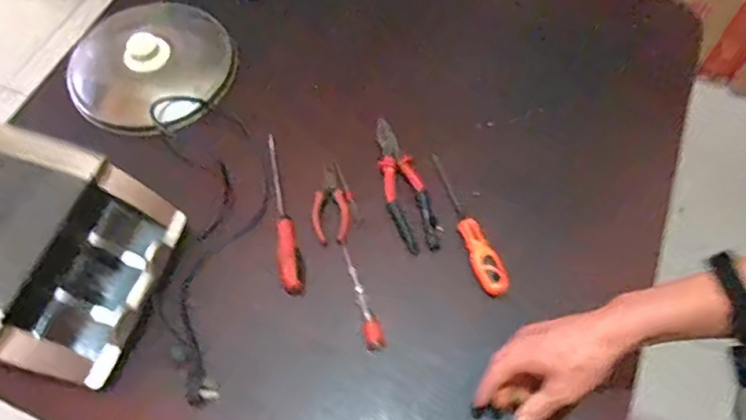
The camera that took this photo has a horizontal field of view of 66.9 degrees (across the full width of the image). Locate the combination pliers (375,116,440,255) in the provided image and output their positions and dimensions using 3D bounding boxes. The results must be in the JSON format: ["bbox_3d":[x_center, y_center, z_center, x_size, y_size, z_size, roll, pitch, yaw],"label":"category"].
[{"bbox_3d":[0.043,-0.038,0.796,0.054,0.029,0.204,-12,62,-5],"label":"combination pliers"}]

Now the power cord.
[{"bbox_3d":[-0.219,0.019,0.761,0.162,0.048,0.450,-9,62,-3],"label":"power cord"}]

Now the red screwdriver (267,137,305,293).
[{"bbox_3d":[-0.126,-0.003,0.783,0.031,0.033,0.246,-11,62,-4],"label":"red screwdriver"}]

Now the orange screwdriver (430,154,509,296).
[{"bbox_3d":[0.120,0.015,0.761,0.033,0.026,0.219,-21,63,-9],"label":"orange screwdriver"}]

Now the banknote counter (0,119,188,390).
[{"bbox_3d":[-0.414,0.030,0.659,0.287,0.163,0.267,13,63,9],"label":"banknote counter"}]

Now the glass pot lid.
[{"bbox_3d":[-0.350,-0.234,0.899,0.259,0.071,0.250,-1,61,1],"label":"glass pot lid"}]

